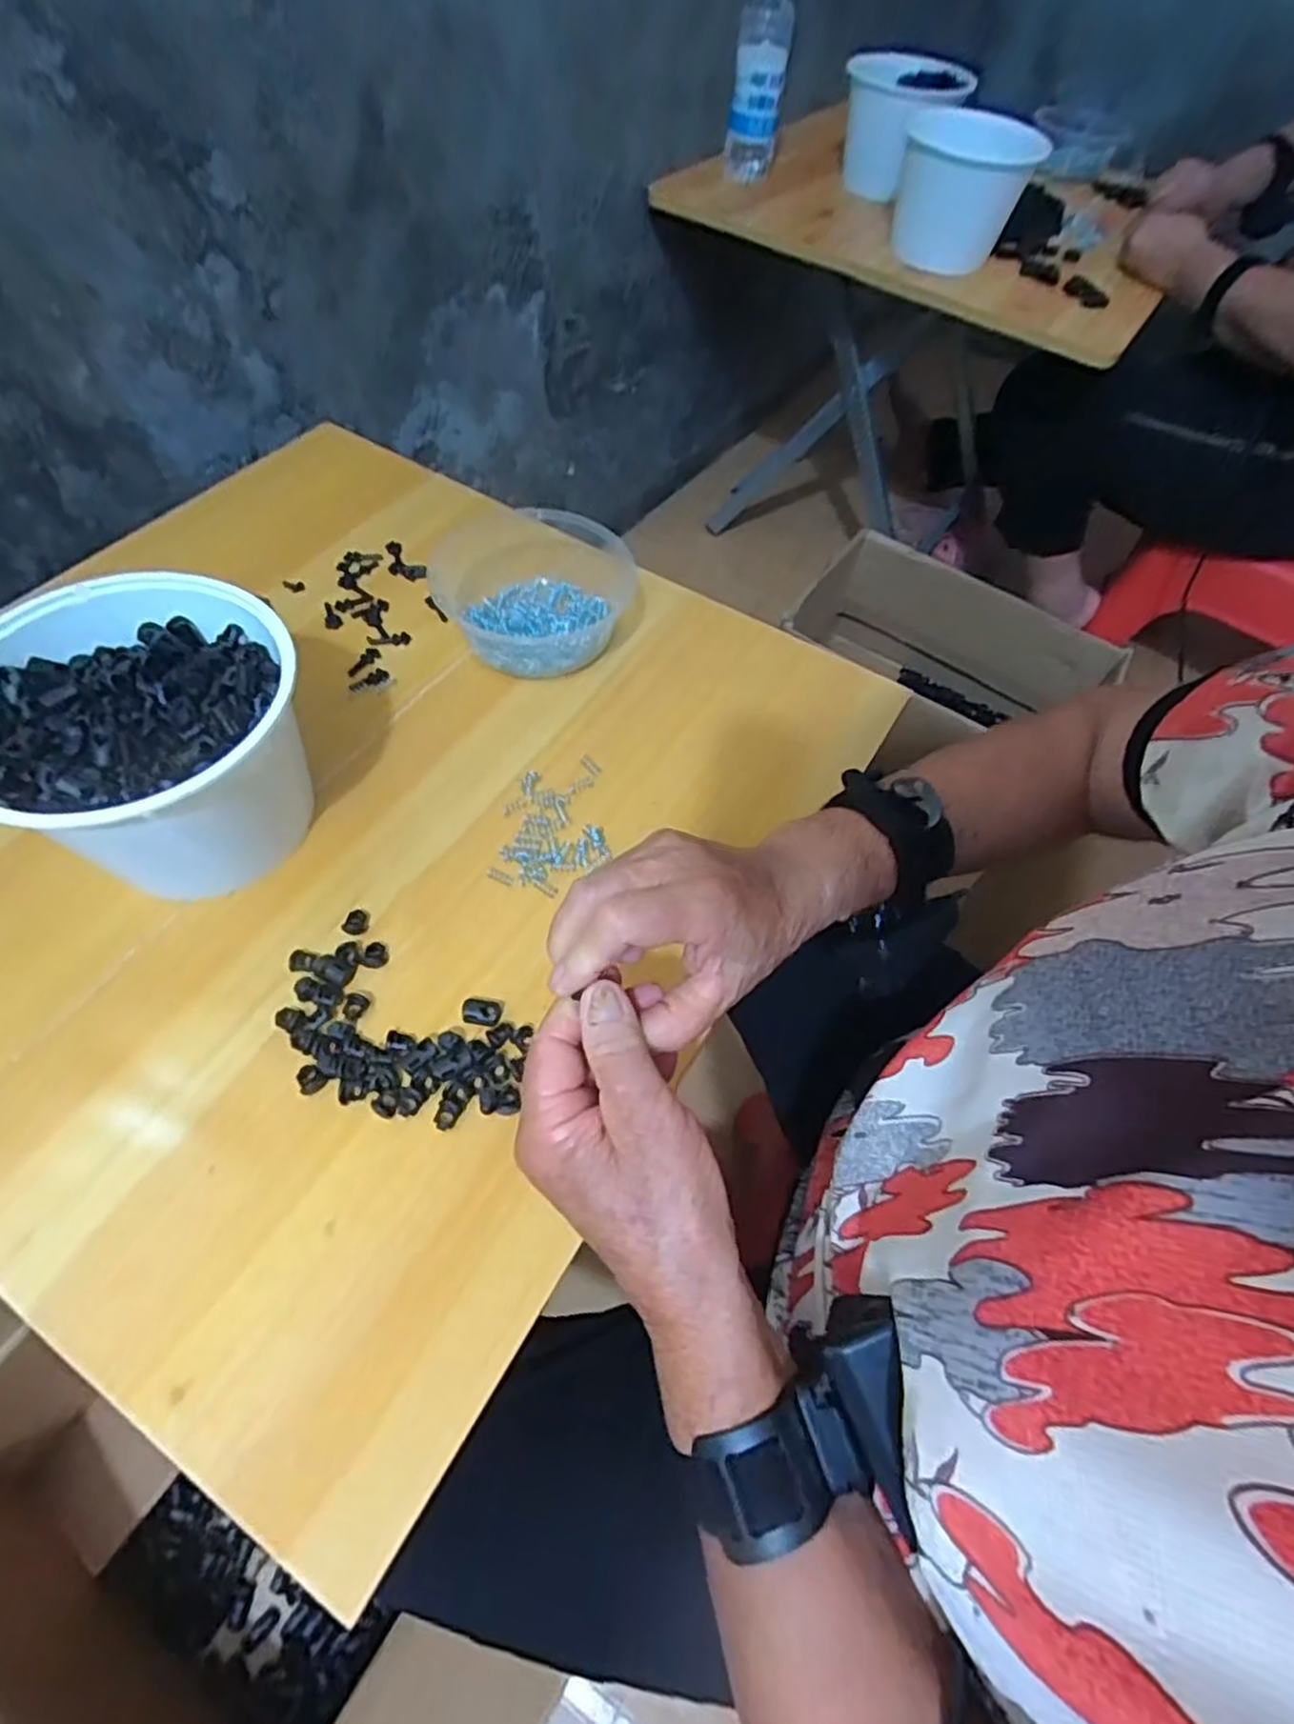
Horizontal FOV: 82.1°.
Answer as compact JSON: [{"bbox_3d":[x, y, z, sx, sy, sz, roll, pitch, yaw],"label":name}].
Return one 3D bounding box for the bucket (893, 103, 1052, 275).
[{"bbox_3d":[0.395,-0.835,0.932,0.166,0.136,0.207,12,58,4],"label":"bucket"}]

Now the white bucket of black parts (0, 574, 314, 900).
[{"bbox_3d":[-0.271,-0.061,0.419,0.153,0.111,0.160,2,58,-3],"label":"white bucket of black parts"}]

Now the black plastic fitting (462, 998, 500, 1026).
[{"bbox_3d":[-0.091,0.081,0.406,0.021,0.007,0.015,7,58,0],"label":"black plastic fitting"}]

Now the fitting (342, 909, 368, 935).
[{"bbox_3d":[-0.170,0.035,0.434,0.013,0.005,0.016,8,58,1],"label":"fitting"}]

